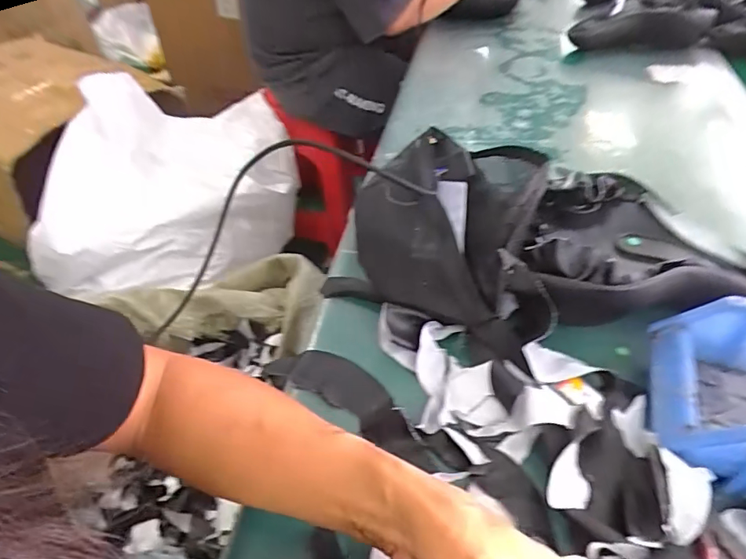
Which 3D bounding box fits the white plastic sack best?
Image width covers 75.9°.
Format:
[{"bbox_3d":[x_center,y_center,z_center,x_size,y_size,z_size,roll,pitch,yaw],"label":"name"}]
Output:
[{"bbox_3d":[-0.548,-0.293,1.326,0.630,0.317,0.636,-24,48,-18],"label":"white plastic sack"}]

